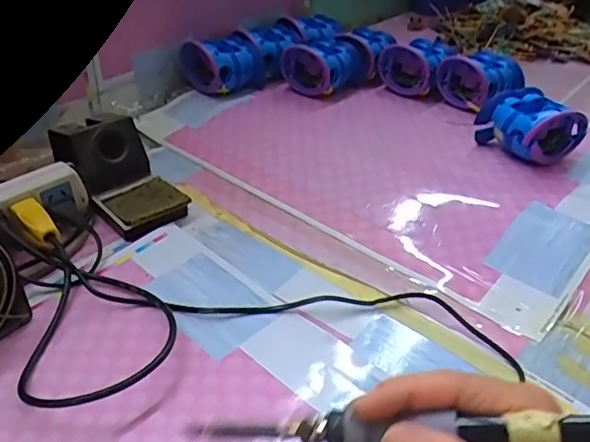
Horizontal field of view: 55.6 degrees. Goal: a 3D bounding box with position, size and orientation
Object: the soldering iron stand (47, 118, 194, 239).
[{"bbox_3d":[-0.169,-0.047,0.554,0.074,0.070,0.124,-29,47,-35],"label":"soldering iron stand"}]

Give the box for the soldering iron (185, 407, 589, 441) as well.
[{"bbox_3d":[0.055,0.087,0.228,0.209,0.016,0.015,-4,35,13],"label":"soldering iron"}]

